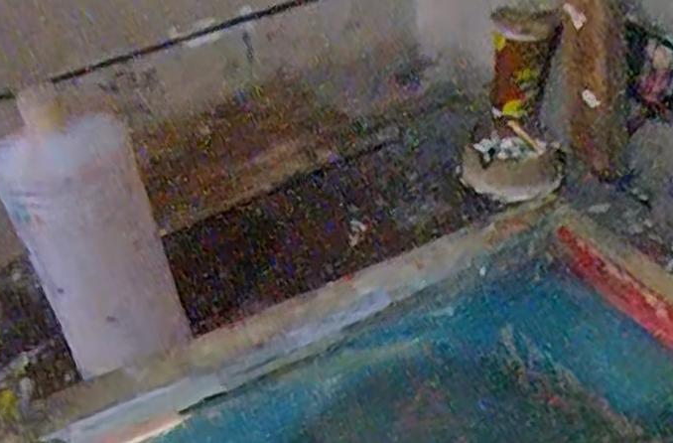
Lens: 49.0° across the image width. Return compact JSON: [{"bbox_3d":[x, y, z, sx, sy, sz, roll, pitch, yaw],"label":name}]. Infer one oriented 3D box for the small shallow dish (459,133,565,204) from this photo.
[{"bbox_3d":[0.163,-0.050,0.691,0.082,0.034,0.074,20,47,28],"label":"small shallow dish"}]

